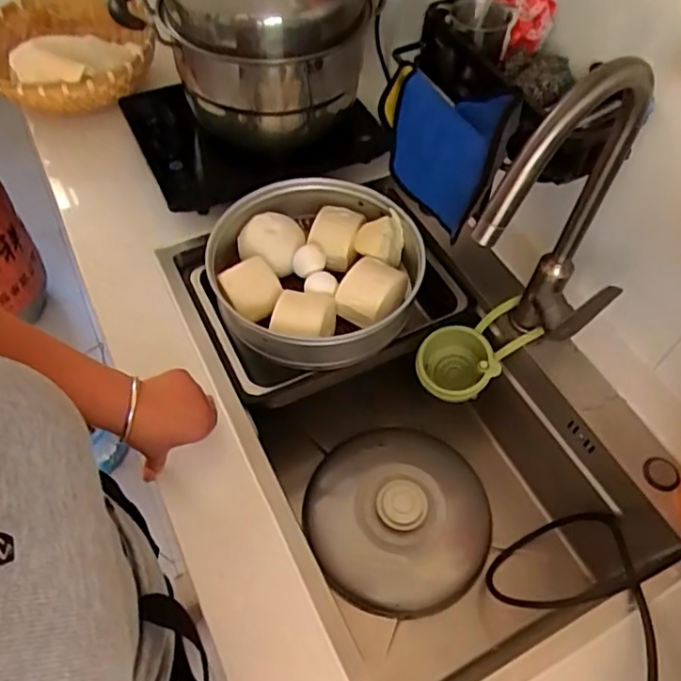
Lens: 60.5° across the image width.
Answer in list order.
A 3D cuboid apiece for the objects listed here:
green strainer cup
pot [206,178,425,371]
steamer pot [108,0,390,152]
[{"bbox_3d":[0.174,0.018,0.804,0.141,0.120,0.105,-16,57,-14],"label":"green strainer cup"},{"bbox_3d":[-0.038,-0.095,0.781,0.278,0.077,0.264,1,55,-2],"label":"pot"},{"bbox_3d":[-0.103,-0.432,0.821,0.280,0.244,0.260,1,55,-2],"label":"steamer pot"}]

